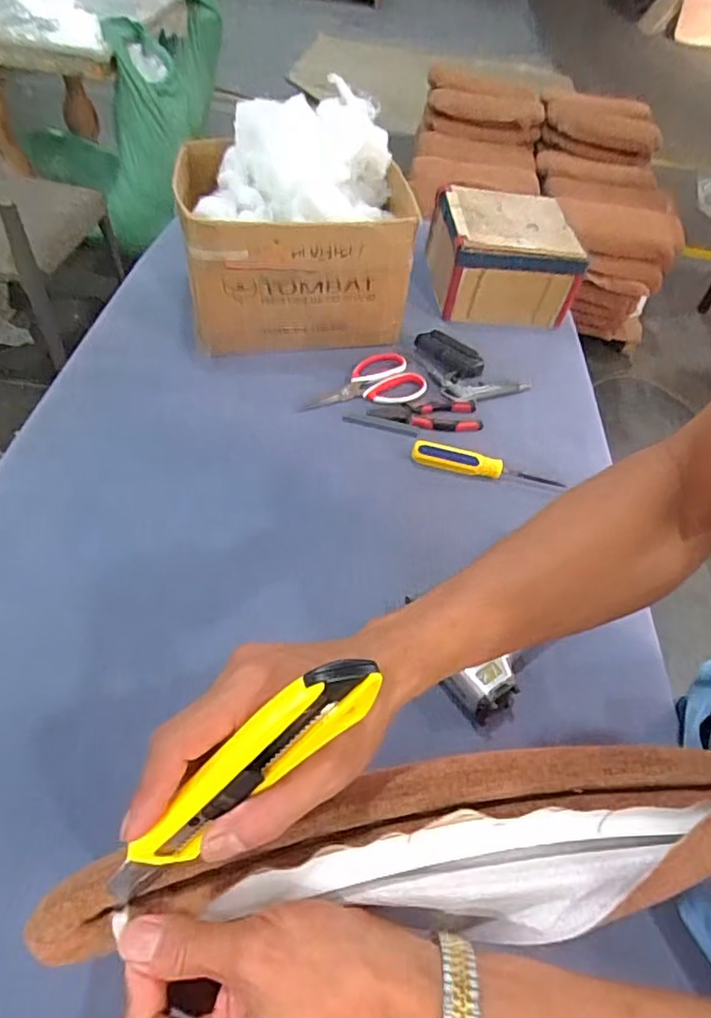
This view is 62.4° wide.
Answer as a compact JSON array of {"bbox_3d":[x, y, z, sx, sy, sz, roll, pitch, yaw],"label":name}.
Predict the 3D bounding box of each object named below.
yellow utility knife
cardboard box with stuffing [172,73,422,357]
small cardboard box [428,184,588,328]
[{"bbox_3d":[-0.057,0.124,0.264,0.166,0.025,0.023,-43,61,8],"label":"yellow utility knife"},{"bbox_3d":[-0.082,-0.396,0.828,0.310,0.258,0.248,-2,50,-9],"label":"cardboard box with stuffing"},{"bbox_3d":[0.240,-0.413,0.953,0.204,0.122,0.196,2,50,-6],"label":"small cardboard box"}]

